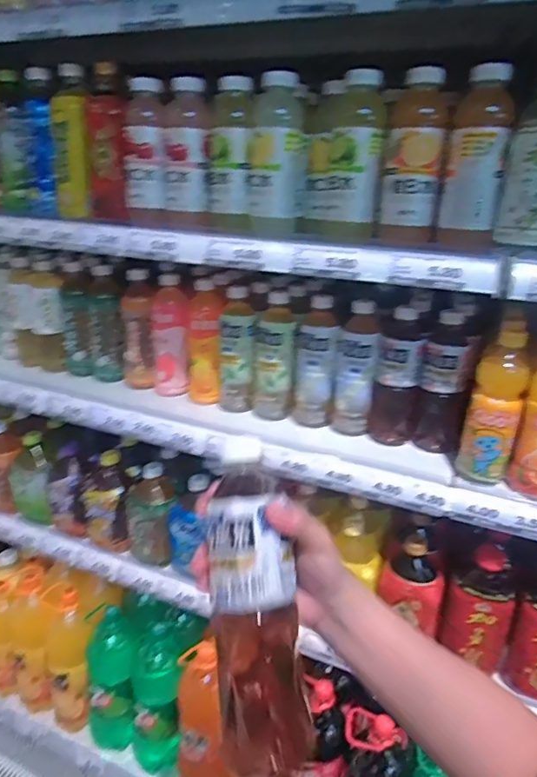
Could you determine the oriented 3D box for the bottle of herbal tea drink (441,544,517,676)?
[{"bbox_3d":[0.326,0.320,0.740,0.097,0.187,0.084,15,24,29],"label":"bottle of herbal tea drink"}]

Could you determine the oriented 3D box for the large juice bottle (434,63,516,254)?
[{"bbox_3d":[0.244,-0.266,0.583,0.066,0.185,0.062,9,21,15],"label":"large juice bottle"}]

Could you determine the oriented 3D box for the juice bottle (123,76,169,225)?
[{"bbox_3d":[-0.181,-0.347,0.734,0.062,0.187,0.056,-4,22,-17],"label":"juice bottle"}]

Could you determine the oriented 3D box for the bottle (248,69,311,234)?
[{"bbox_3d":[0.014,-0.312,0.674,0.078,0.187,0.069,4,21,1],"label":"bottle"}]

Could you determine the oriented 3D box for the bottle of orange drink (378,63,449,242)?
[{"bbox_3d":[0.180,-0.280,0.613,0.068,0.189,0.072,7,21,11],"label":"bottle of orange drink"}]

